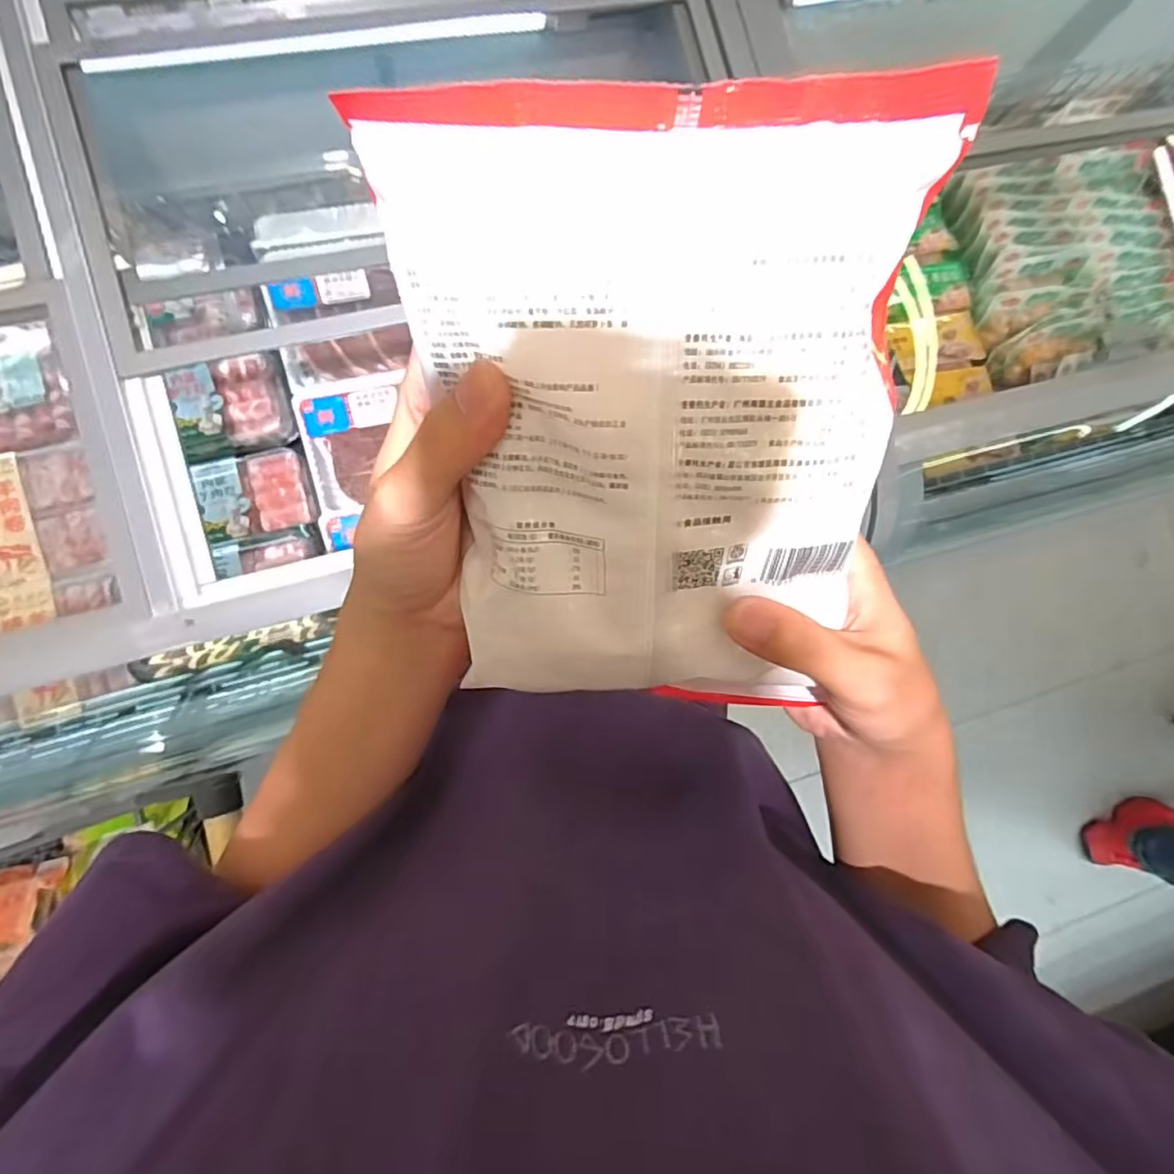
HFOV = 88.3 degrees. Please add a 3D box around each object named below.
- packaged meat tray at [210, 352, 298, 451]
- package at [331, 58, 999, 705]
[{"bbox_3d":[-0.455,-0.258,0.837,0.088,0.032,0.121,-11,88,-9],"label":"packaged meat tray"},{"bbox_3d":[0.023,-0.042,0.206,0.155,0.030,0.203,0,120,4],"label":"package"}]

